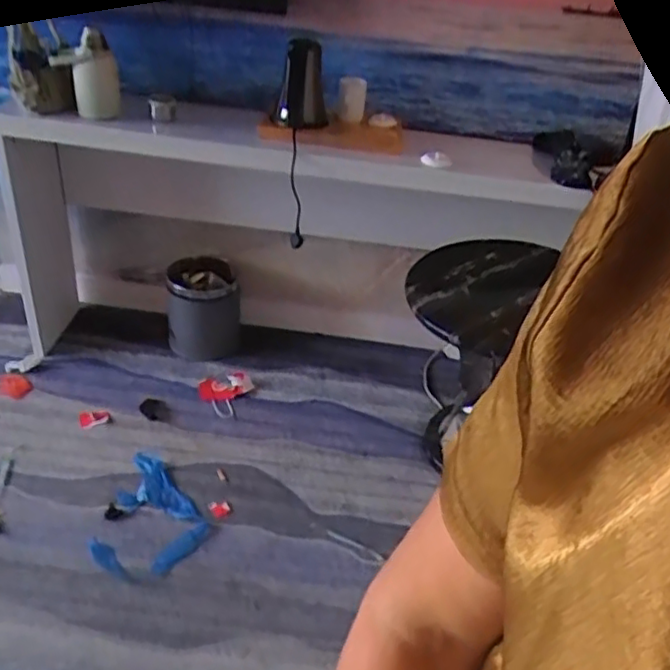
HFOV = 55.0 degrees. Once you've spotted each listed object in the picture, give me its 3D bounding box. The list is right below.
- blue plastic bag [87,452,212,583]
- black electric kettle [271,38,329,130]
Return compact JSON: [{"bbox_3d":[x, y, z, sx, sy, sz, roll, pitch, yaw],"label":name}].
[{"bbox_3d":[-0.473,0.420,1.543,0.255,0.041,0.338,-20,42,-33],"label":"blue plastic bag"},{"bbox_3d":[-0.083,-0.630,1.630,0.131,0.214,0.120,5,34,-2],"label":"black electric kettle"}]

